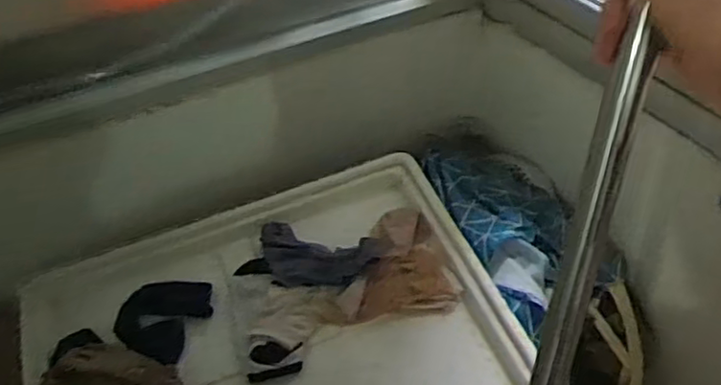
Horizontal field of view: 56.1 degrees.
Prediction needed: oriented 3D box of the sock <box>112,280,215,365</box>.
[{"bbox_3d":[-0.258,0.159,0.894,0.102,0.021,0.123,16,46,20],"label":"sock"}]

